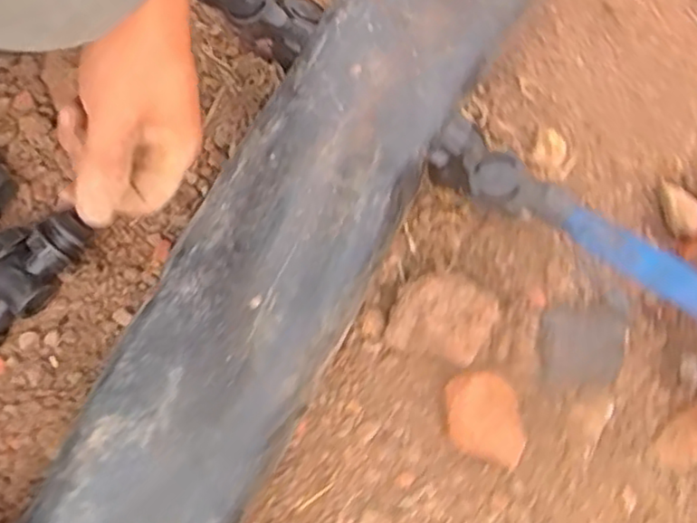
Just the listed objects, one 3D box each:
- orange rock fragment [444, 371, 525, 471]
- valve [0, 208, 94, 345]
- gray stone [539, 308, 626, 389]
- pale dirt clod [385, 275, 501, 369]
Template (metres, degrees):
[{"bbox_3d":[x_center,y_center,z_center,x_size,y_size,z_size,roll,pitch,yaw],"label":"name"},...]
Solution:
[{"bbox_3d":[0.081,0.095,0.399,0.041,0.023,0.054,-7,75,0],"label":"orange rock fragment"},{"bbox_3d":[-0.220,0.011,0.429,0.052,0.033,0.116,43,89,12],"label":"valve"},{"bbox_3d":[0.145,0.055,0.418,0.051,0.028,0.048,-2,75,1],"label":"gray stone"},{"bbox_3d":[0.058,0.033,0.406,0.060,0.025,0.052,18,76,7],"label":"pale dirt clod"}]

